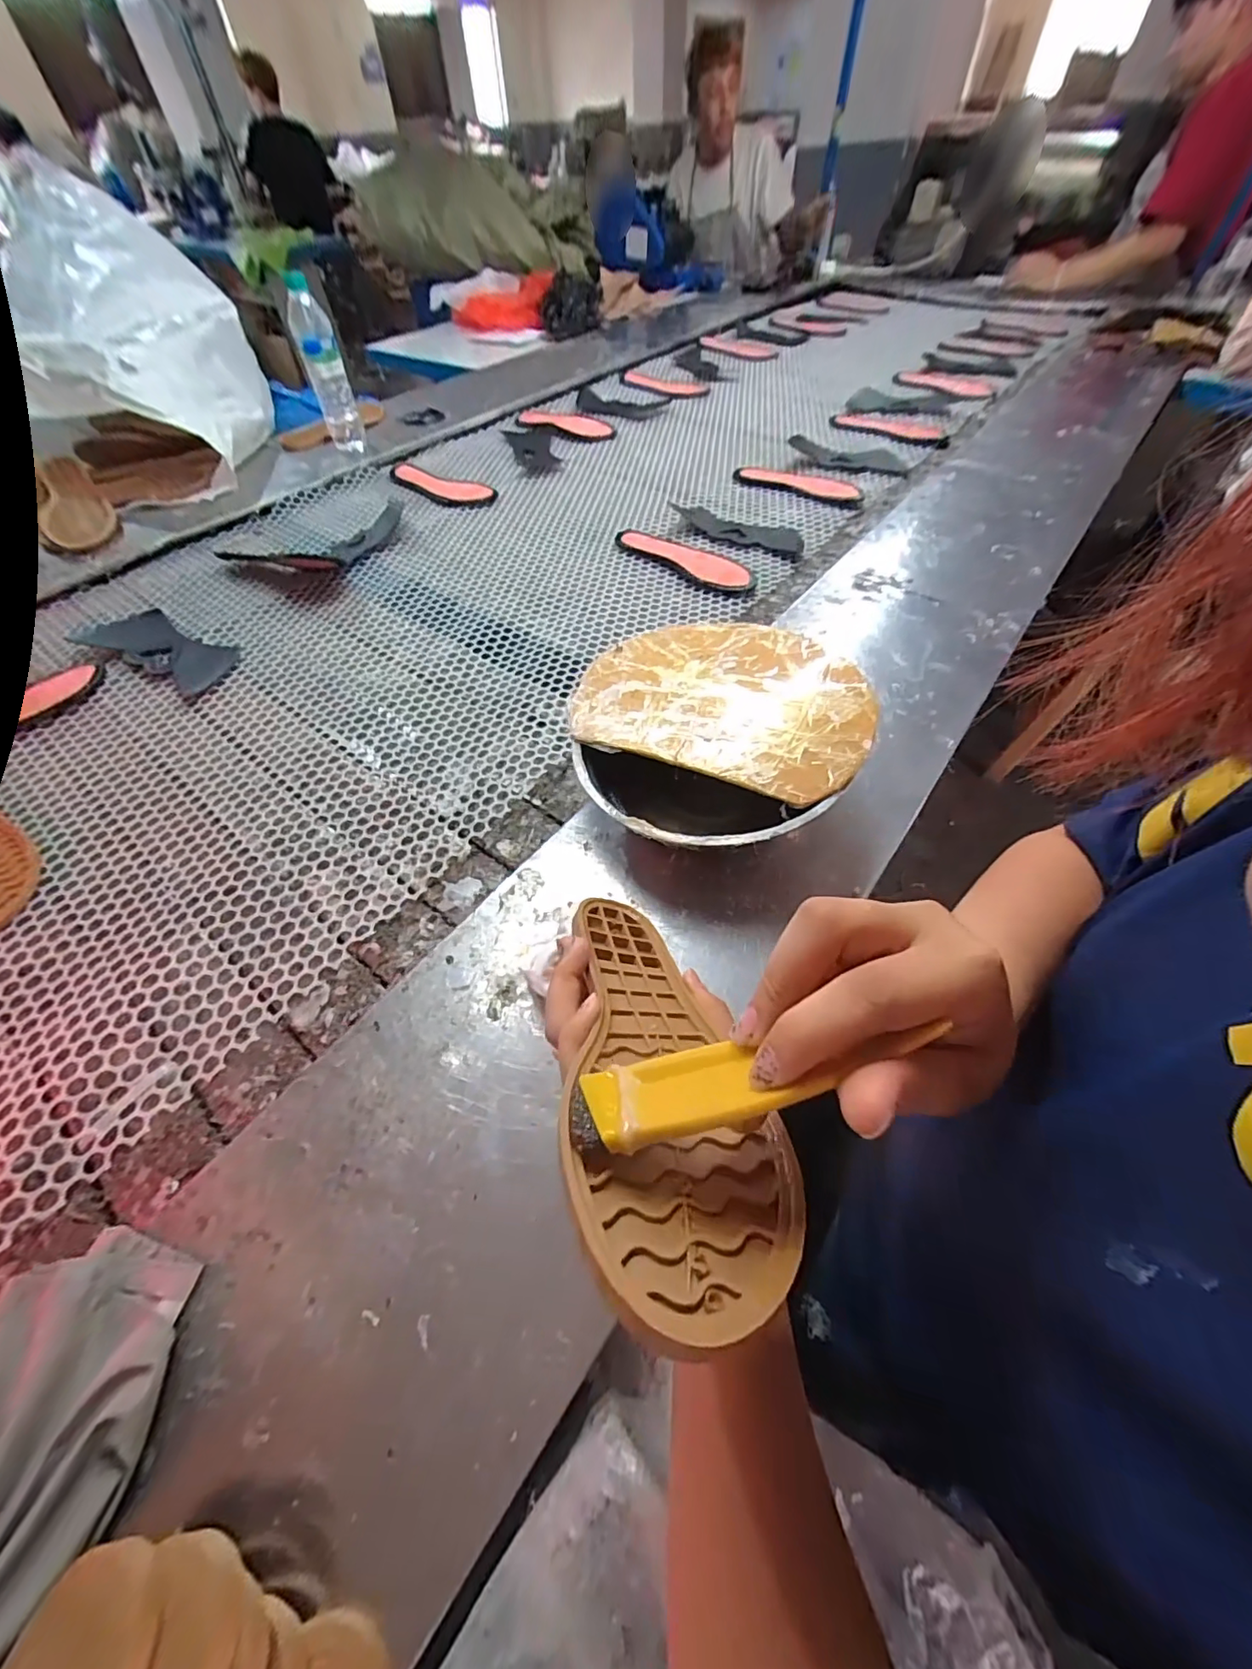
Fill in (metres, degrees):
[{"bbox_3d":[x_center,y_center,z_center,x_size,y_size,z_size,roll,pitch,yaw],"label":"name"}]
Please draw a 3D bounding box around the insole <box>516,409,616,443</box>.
[{"bbox_3d":[-0.119,-0.829,1.088,0.215,0.018,0.088,23,58,16],"label":"insole"}]

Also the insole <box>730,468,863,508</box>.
[{"bbox_3d":[0.283,-0.578,0.886,0.220,0.012,0.086,36,63,23],"label":"insole"}]

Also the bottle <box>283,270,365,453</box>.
[{"bbox_3d":[-0.515,-0.791,0.930,0.065,0.239,0.055,-19,57,-13],"label":"bottle"}]

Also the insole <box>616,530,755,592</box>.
[{"bbox_3d":[0.084,-0.387,0.757,0.222,0.015,0.080,35,61,23],"label":"insole"}]

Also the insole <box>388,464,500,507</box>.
[{"bbox_3d":[-0.326,-0.603,0.929,0.233,0.013,0.067,28,59,20],"label":"insole"}]

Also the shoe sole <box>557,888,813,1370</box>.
[{"bbox_3d":[0.016,0.097,0.250,0.085,0.020,0.236,11,17,-8],"label":"shoe sole"}]

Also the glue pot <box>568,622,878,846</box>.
[{"bbox_3d":[0.075,-0.082,0.460,0.230,0.079,0.241,0,55,0],"label":"glue pot"}]

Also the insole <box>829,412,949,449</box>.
[{"bbox_3d":[0.491,-0.766,1.018,0.231,0.016,0.101,34,62,22],"label":"insole"}]

